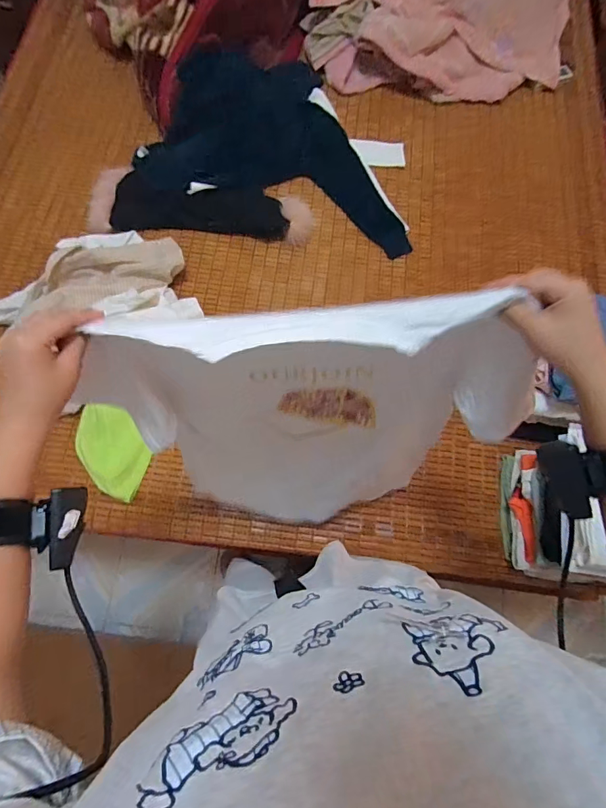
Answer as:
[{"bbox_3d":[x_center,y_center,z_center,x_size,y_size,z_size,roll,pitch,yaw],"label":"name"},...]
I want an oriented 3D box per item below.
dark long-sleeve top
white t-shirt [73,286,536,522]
[{"bbox_3d":[-0.069,-0.697,1.135,0.756,0.085,0.602,10,72,2],"label":"dark long-sleeve top"},{"bbox_3d":[0.033,0.051,0.582,0.416,0.464,0.162,-5,72,-3],"label":"white t-shirt"}]

